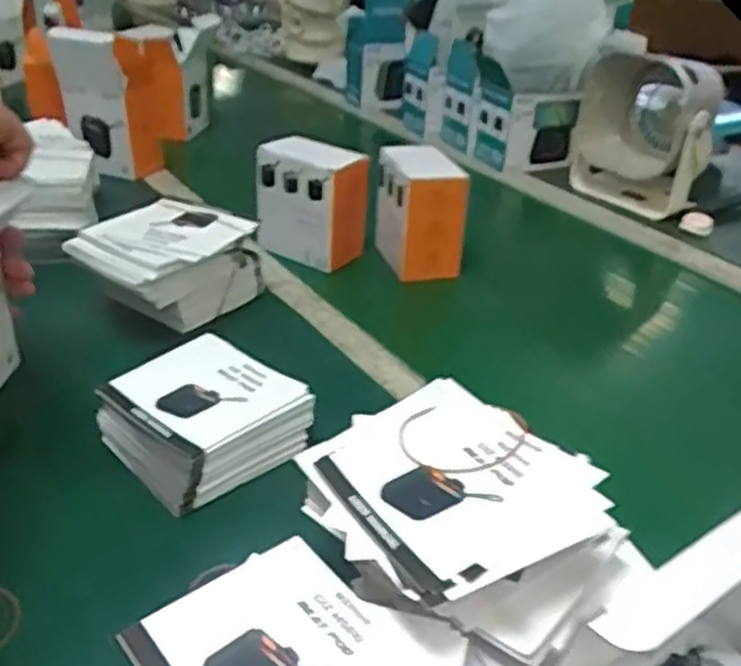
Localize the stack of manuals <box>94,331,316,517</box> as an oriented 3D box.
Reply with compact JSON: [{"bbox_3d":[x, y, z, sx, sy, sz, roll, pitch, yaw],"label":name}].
[{"bbox_3d":[-0.116,0.057,0.534,0.115,0.043,0.118,-23,39,-36],"label":"stack of manuals"}]

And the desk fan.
[{"bbox_3d":[0.351,-0.255,0.970,0.113,0.171,0.164,-11,33,-21],"label":"desk fan"}]

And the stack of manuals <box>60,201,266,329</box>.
[{"bbox_3d":[-0.175,-0.057,0.680,0.103,0.080,0.151,24,37,32],"label":"stack of manuals"}]

